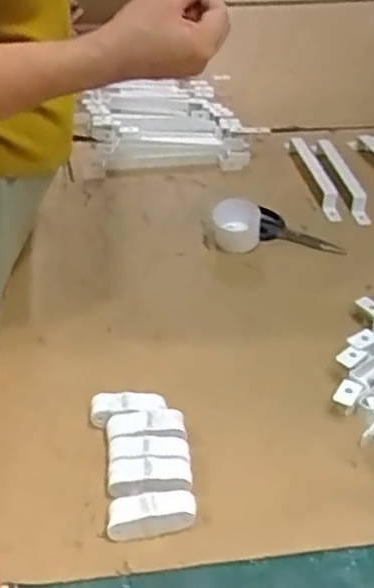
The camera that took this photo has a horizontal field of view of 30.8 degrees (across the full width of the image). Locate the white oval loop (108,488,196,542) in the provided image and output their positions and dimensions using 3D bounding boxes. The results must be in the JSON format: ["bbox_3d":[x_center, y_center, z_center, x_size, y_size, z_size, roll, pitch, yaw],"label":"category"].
[{"bbox_3d":[-0.031,0.196,0.597,0.076,0.028,0.030,-5,38,-5],"label":"white oval loop"}]

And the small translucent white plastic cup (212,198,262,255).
[{"bbox_3d":[0.070,-0.096,0.957,0.069,0.057,0.057,1,38,2],"label":"small translucent white plastic cup"}]

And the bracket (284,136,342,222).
[{"bbox_3d":[0.206,-0.193,1.091,0.031,0.027,0.236,-7,38,-8],"label":"bracket"}]

